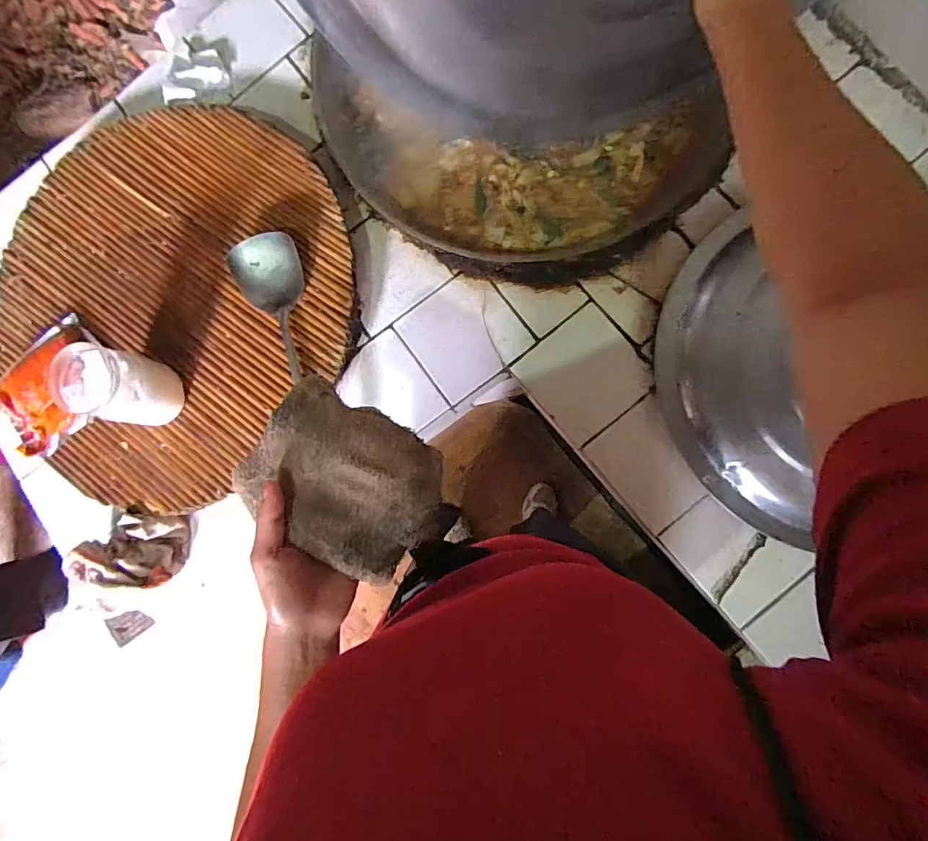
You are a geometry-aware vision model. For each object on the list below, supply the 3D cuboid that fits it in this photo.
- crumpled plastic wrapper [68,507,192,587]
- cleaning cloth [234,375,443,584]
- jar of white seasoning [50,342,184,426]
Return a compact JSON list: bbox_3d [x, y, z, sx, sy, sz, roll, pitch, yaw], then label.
[{"bbox_3d":[-0.457,0.172,0.653,0.124,0.067,0.102,5,86,6],"label":"crumpled plastic wrapper"},{"bbox_3d":[-0.097,0.049,0.395,0.153,0.027,0.124,33,74,-12],"label":"cleaning cloth"},{"bbox_3d":[-0.428,-0.043,0.596,0.084,0.125,0.081,0,85,5],"label":"jar of white seasoning"}]

